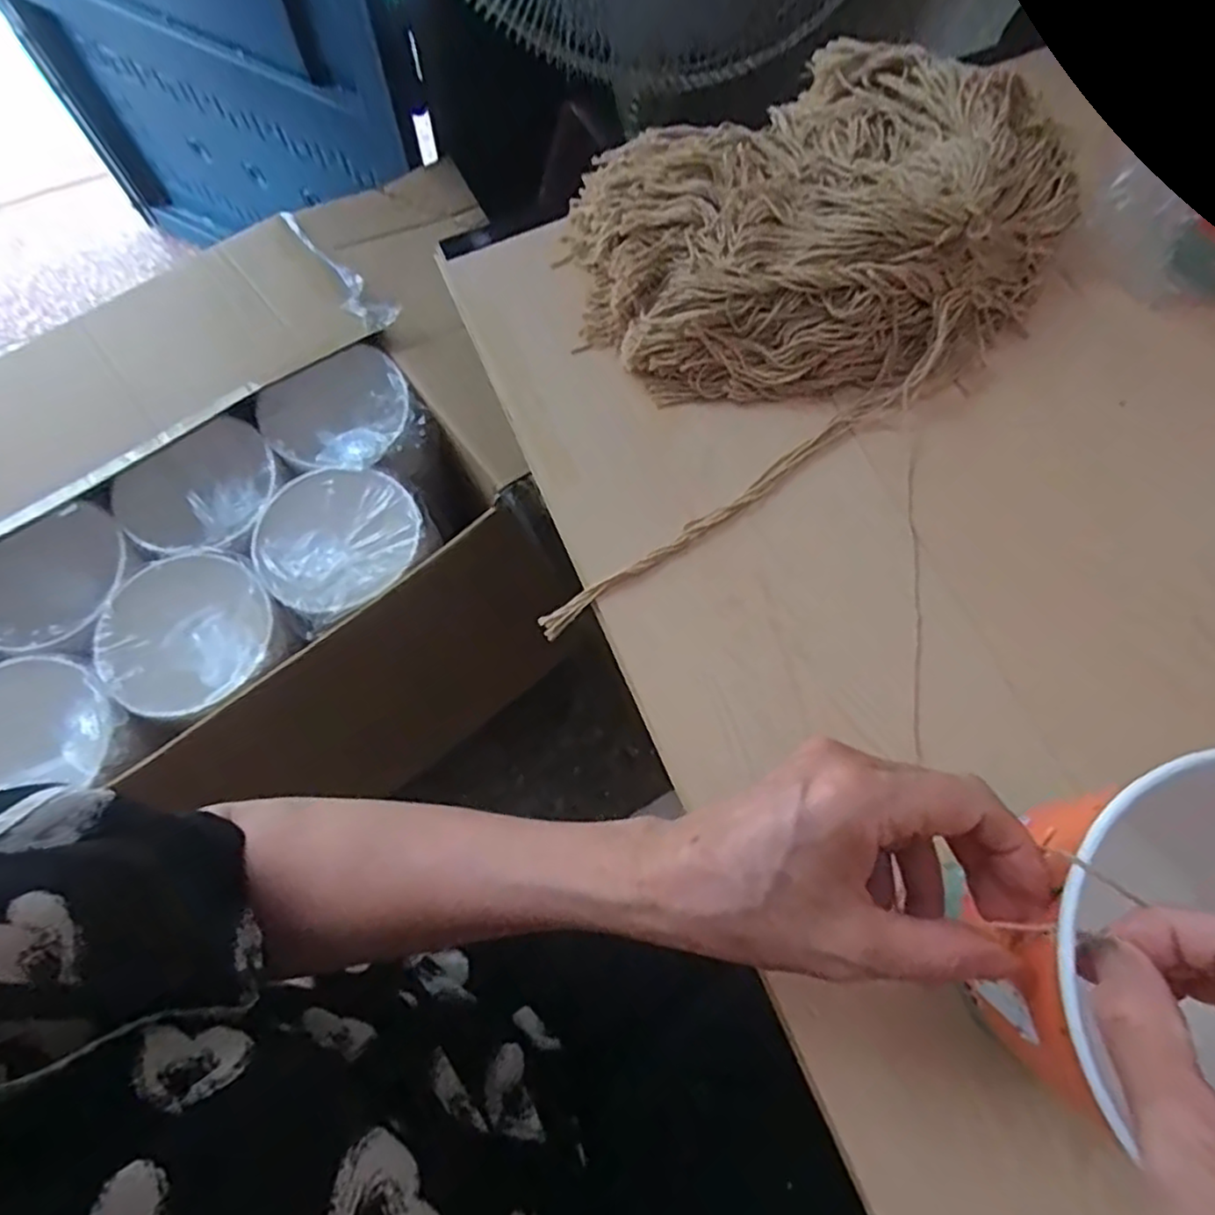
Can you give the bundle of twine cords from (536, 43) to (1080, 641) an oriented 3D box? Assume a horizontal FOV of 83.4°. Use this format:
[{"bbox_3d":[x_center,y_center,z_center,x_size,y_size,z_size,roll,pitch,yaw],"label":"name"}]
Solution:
[{"bbox_3d":[0.125,-0.243,0.441,0.375,0.082,0.259,-32,76,-12],"label":"bundle of twine cords"}]

